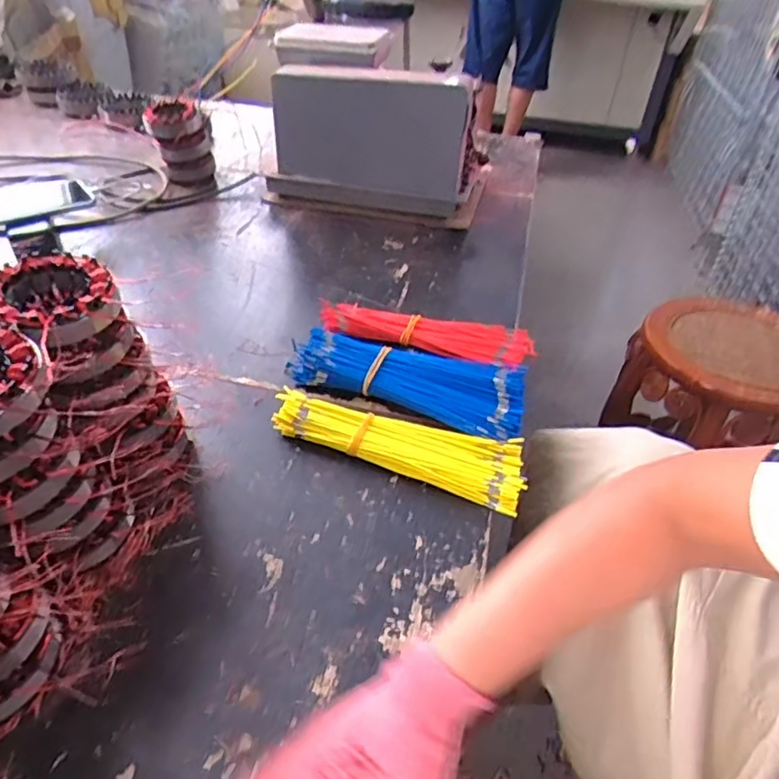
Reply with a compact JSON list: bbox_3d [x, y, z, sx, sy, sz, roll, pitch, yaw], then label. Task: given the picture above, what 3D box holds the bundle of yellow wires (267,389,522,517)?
[{"bbox_3d":[0.009,0.049,0.563,0.239,0.028,0.070,18,43,15],"label":"bundle of yellow wires"}]

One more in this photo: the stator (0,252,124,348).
[{"bbox_3d":[-0.240,-0.062,0.420,0.080,0.029,0.088,-29,51,-32],"label":"stator"}]

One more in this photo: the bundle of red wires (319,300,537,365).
[{"bbox_3d":[0.040,-0.065,0.694,0.249,0.032,0.058,12,42,9],"label":"bundle of red wires"}]

